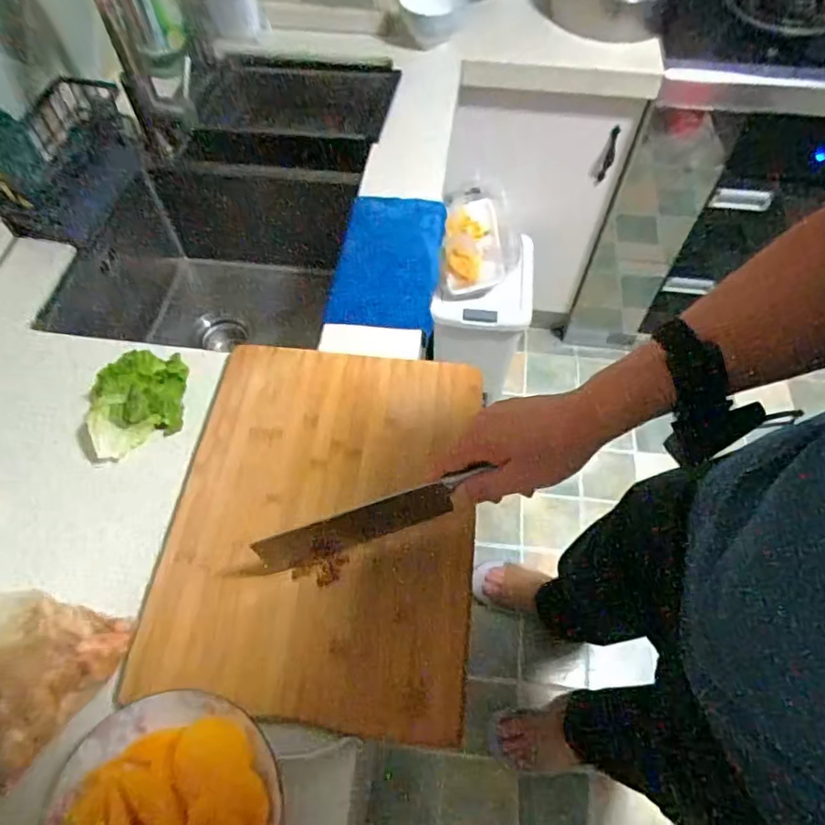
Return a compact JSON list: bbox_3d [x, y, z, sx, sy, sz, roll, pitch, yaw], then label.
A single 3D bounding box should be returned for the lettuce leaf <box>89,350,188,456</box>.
[{"bbox_3d":[-0.311,-0.020,0.636,0.093,0.038,0.128,-7,59,-4],"label":"lettuce leaf"}]

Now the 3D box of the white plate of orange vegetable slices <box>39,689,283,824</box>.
[{"bbox_3d":[-0.191,0.307,0.422,0.172,0.030,0.169,0,59,0],"label":"white plate of orange vegetable slices"}]

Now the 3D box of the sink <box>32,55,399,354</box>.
[{"bbox_3d":[-0.281,-0.332,0.985,0.368,0.252,0.727,8,59,5],"label":"sink"}]

